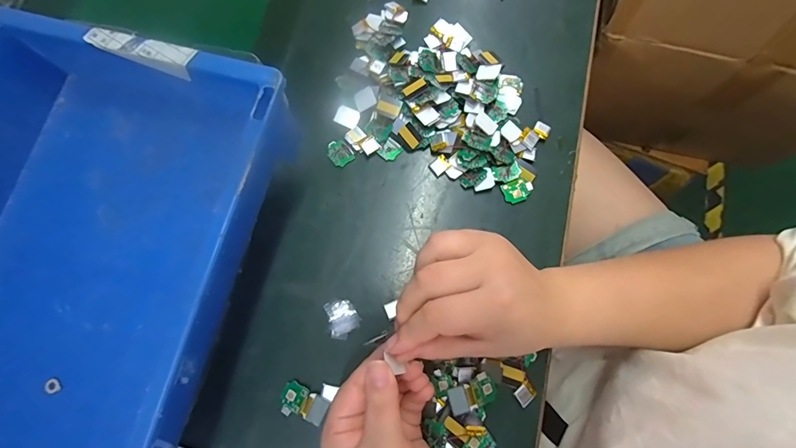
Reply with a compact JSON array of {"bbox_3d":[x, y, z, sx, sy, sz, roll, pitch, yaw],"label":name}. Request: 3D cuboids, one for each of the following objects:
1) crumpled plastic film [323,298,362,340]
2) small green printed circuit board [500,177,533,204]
[{"bbox_3d":[-0.046,0.080,0.329,0.026,0.004,0.032,-17,78,-4],"label":"crumpled plastic film"},{"bbox_3d":[0.109,-0.031,0.353,0.025,0.006,0.020,-24,78,-5],"label":"small green printed circuit board"}]

